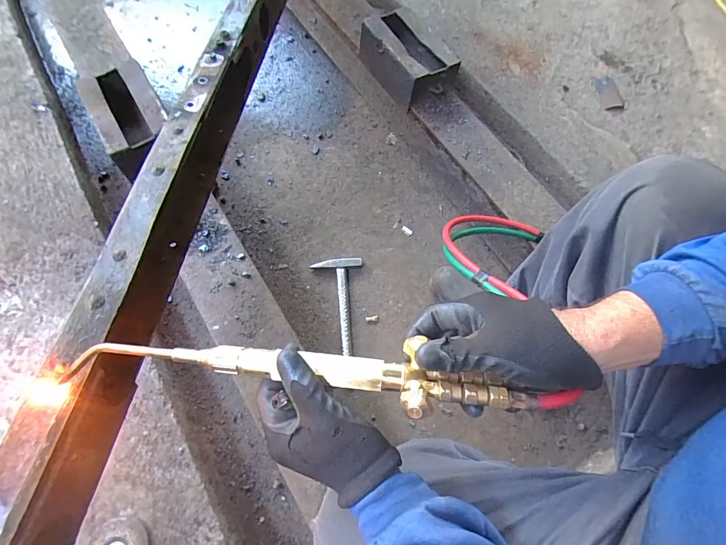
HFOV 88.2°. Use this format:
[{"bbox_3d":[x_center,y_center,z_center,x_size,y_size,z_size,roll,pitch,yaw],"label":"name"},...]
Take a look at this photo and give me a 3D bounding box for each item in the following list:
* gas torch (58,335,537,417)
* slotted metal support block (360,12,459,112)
[{"bbox_3d":[-0.073,0.085,0.344,0.433,0.033,0.059,5,64,7],"label":"gas torch"},{"bbox_3d":[0.107,-0.545,0.933,0.151,0.091,0.229,-33,73,-15],"label":"slotted metal support block"}]

